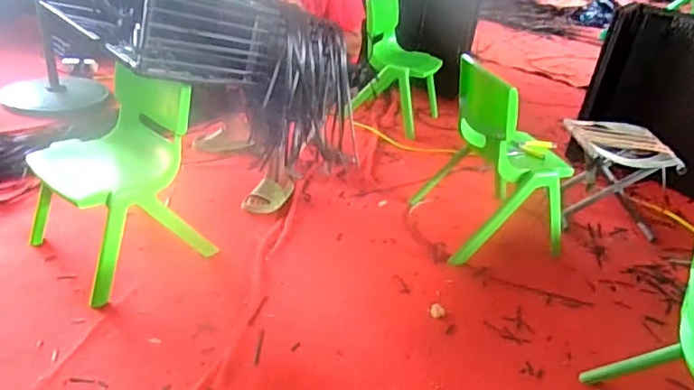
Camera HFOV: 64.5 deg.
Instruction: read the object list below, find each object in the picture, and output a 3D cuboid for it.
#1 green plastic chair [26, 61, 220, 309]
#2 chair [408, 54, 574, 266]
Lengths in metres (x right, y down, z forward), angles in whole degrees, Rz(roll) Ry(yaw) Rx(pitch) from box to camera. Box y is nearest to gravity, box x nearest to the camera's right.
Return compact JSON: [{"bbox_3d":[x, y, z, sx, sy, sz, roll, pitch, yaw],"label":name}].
[{"bbox_3d":[-0.581,-0.047,1.397,0.347,0.462,0.360,-22,40,-39],"label":"green plastic chair"},{"bbox_3d":[0.458,-0.116,1.666,0.358,0.522,0.412,-2,31,-15],"label":"chair"}]

